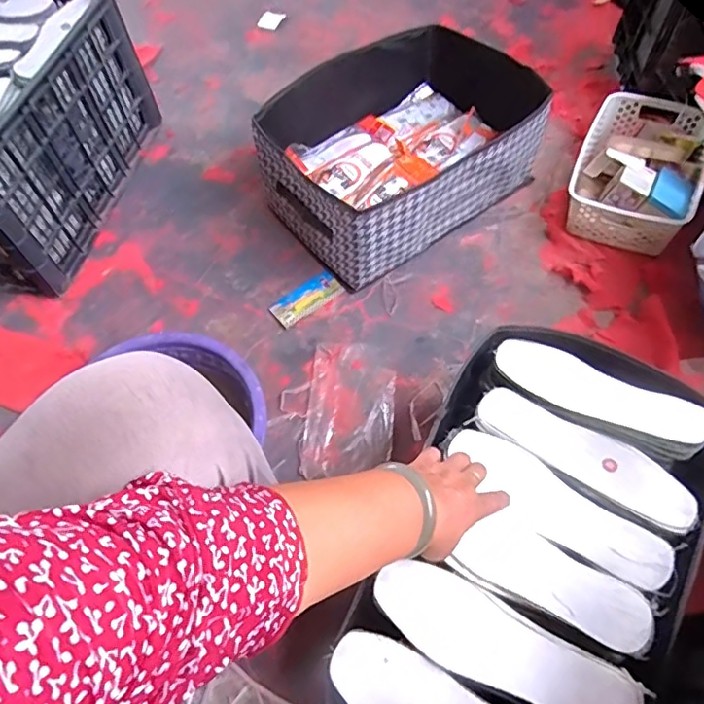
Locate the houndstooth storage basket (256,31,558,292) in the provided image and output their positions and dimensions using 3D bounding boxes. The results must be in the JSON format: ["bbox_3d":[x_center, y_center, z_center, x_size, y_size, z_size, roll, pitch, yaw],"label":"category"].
[{"bbox_3d":[0.093,-0.358,0.988,0.465,0.183,0.329,-35,63,-16],"label":"houndstooth storage basket"}]

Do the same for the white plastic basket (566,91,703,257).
[{"bbox_3d":[0.504,-0.324,0.989,0.198,0.091,0.309,21,63,15],"label":"white plastic basket"}]

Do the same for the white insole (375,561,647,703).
[{"bbox_3d":[0.131,0.264,0.497,0.228,0.020,0.070,27,65,18],"label":"white insole"}]

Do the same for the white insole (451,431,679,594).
[{"bbox_3d":[0.210,0.158,0.583,0.231,0.018,0.063,34,67,20],"label":"white insole"}]

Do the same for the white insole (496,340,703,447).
[{"bbox_3d":[0.281,0.046,0.641,0.230,0.012,0.066,25,64,17],"label":"white insole"}]

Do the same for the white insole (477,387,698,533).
[{"bbox_3d":[0.251,0.105,0.603,0.228,0.014,0.070,30,66,19],"label":"white insole"}]

